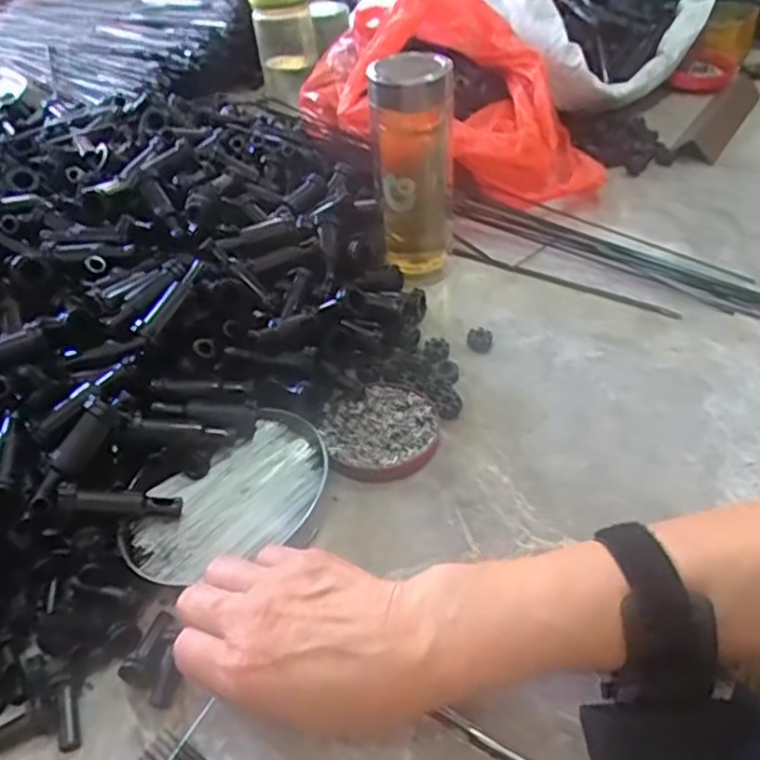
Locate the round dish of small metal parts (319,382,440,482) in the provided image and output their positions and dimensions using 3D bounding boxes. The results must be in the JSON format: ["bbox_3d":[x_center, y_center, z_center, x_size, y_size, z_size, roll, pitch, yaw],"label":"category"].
[{"bbox_3d":[0.000,0.034,0.480,0.076,0.014,0.077,-2,41,2],"label":"round dish of small metal parts"}]

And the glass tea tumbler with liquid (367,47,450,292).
[{"bbox_3d":[0.027,-0.167,0.580,0.061,0.181,0.067,-2,41,2],"label":"glass tea tumbler with liquid"}]

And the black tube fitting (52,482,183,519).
[{"bbox_3d":[-0.147,0.068,0.401,0.067,0.009,0.012,12,37,-21],"label":"black tube fitting"}]

